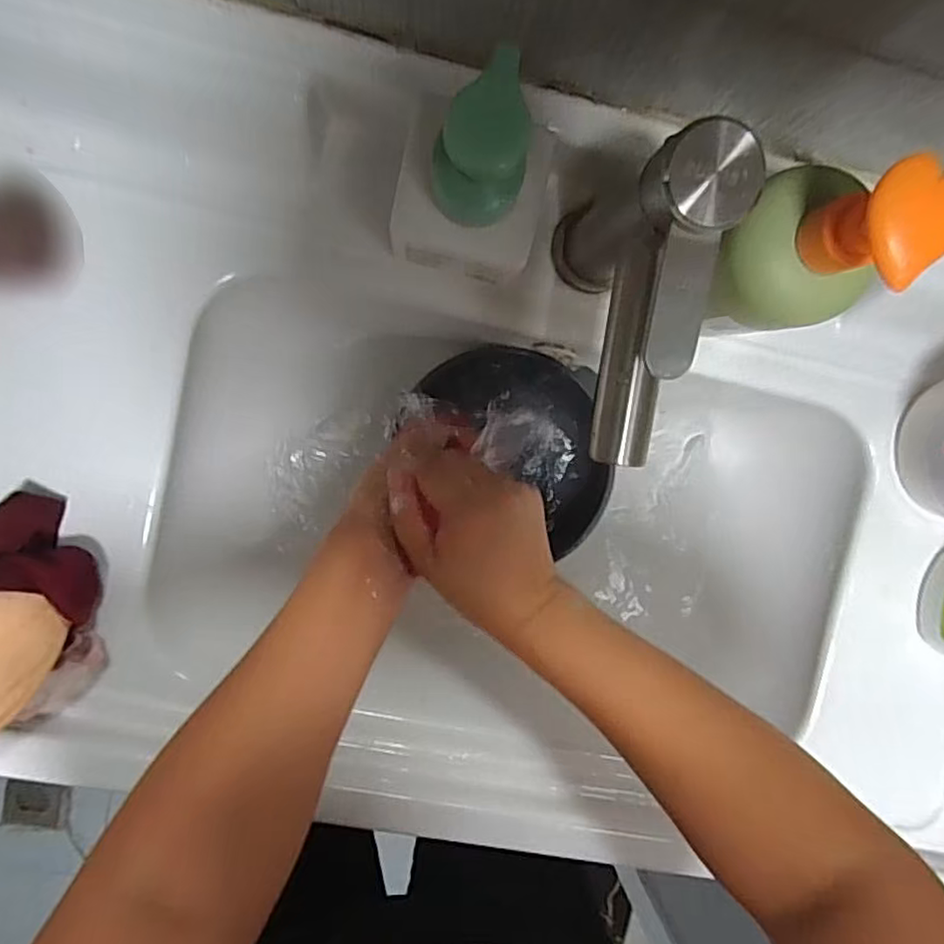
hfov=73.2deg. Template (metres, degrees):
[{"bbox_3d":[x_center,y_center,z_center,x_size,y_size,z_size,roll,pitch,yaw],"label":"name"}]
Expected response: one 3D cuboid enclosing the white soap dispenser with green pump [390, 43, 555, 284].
[{"bbox_3d":[0.004,-0.140,0.325,0.088,0.137,0.071,1,95,-6],"label":"white soap dispenser with green pump"}]

